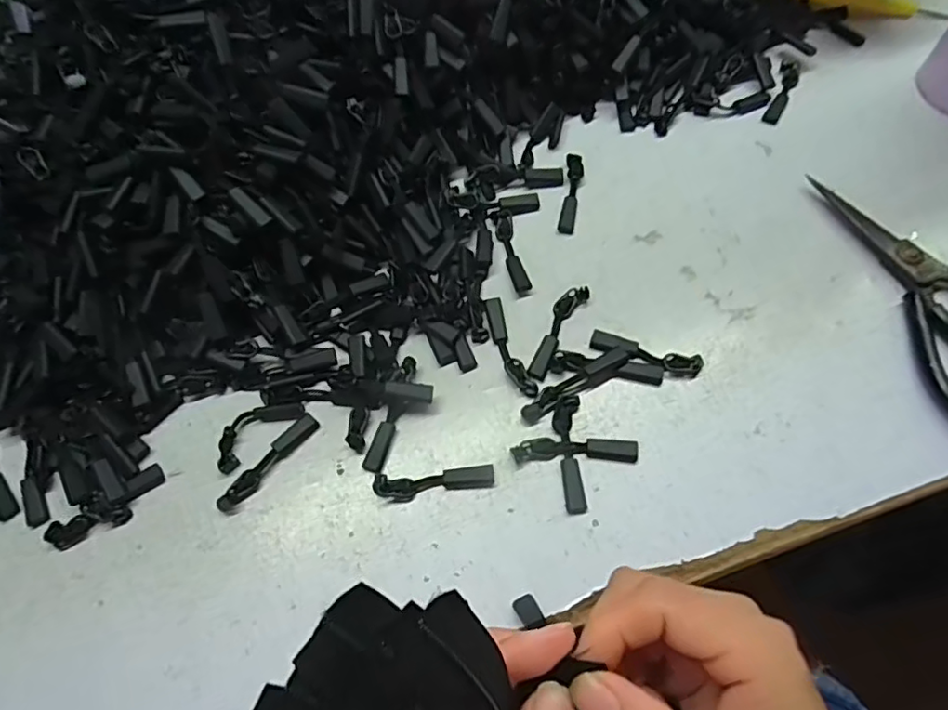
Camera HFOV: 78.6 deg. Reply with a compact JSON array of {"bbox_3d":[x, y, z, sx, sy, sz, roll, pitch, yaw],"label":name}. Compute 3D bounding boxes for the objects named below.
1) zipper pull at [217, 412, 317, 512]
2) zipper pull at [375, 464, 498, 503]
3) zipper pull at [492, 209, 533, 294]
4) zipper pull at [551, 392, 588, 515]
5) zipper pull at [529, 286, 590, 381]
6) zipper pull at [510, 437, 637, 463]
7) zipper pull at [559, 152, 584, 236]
[{"bbox_3d":[-0.099,0.051,0.278,0.011,0.004,0.058,37,71,18],"label":"zipper pull"},{"bbox_3d":[-0.018,0.060,0.270,0.056,0.005,0.013,-5,64,1],"label":"zipper pull"},{"bbox_3d":[0.021,-0.059,0.323,0.011,0.006,0.053,-12,64,-3],"label":"zipper pull"},{"bbox_3d":[0.044,0.046,0.271,0.013,0.007,0.054,-1,64,3],"label":"zipper pull"},{"bbox_3d":[0.044,-0.012,0.299,0.014,0.005,0.057,22,67,13],"label":"zipper pull"},{"bbox_3d":[0.048,0.044,0.273,0.058,0.004,0.011,-1,64,3],"label":"zipper pull"},{"bbox_3d":[0.057,-0.095,0.340,0.010,0.004,0.056,7,65,6],"label":"zipper pull"}]

